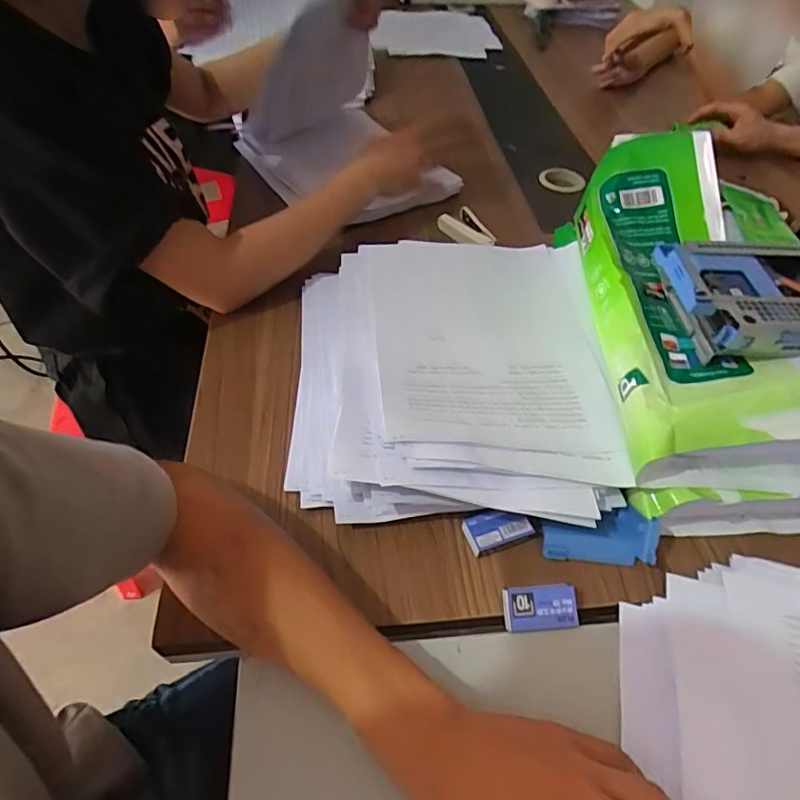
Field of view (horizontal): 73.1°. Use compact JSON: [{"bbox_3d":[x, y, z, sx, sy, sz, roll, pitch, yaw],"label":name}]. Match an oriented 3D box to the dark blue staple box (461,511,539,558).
[{"bbox_3d":[0.081,0.105,0.437,0.056,0.016,0.030,-14,52,-13],"label":"dark blue staple box"}]

